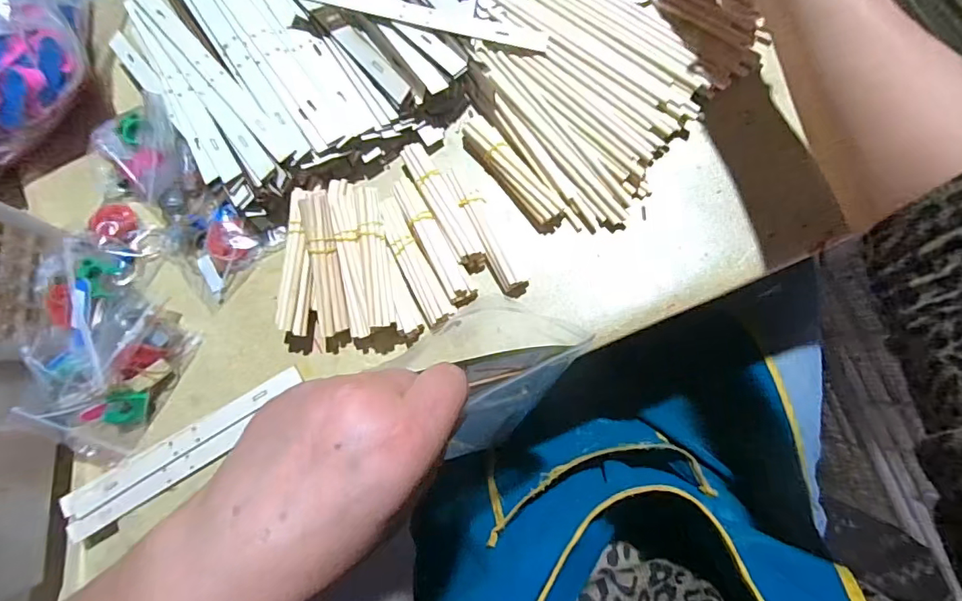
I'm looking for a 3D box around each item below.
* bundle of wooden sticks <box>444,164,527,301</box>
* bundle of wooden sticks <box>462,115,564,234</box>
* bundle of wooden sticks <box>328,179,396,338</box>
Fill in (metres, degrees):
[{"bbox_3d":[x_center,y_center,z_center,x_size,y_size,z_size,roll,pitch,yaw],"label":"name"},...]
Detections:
[{"bbox_3d":[0.004,-0.053,0.379,0.019,0.010,0.105,-28,83,3],"label":"bundle of wooden sticks"},{"bbox_3d":[0.022,-0.099,0.387,0.026,0.020,0.108,-38,82,2],"label":"bundle of wooden sticks"},{"bbox_3d":[-0.087,-0.035,0.378,0.036,0.025,0.116,-10,84,5],"label":"bundle of wooden sticks"}]

